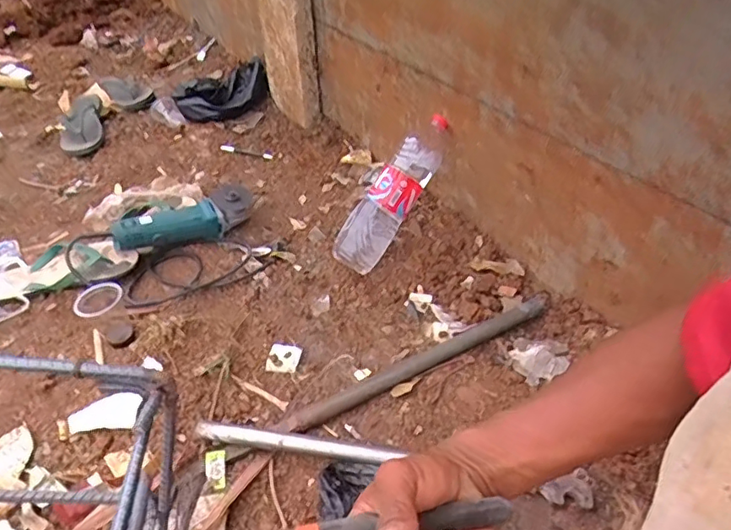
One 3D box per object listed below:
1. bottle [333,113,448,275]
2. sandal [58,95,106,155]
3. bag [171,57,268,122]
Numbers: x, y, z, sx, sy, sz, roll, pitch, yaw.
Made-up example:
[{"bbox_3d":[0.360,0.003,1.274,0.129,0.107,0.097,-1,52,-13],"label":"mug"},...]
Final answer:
[{"bbox_3d":[0.045,-0.135,1.024,0.104,0.109,0.314,27,76,29],"label":"bottle"},{"bbox_3d":[-0.759,-0.382,1.493,0.114,0.054,0.274,-14,42,-15],"label":"sandal"},{"bbox_3d":[-0.397,-0.484,1.530,0.240,0.091,0.211,-11,41,-11],"label":"bag"}]

